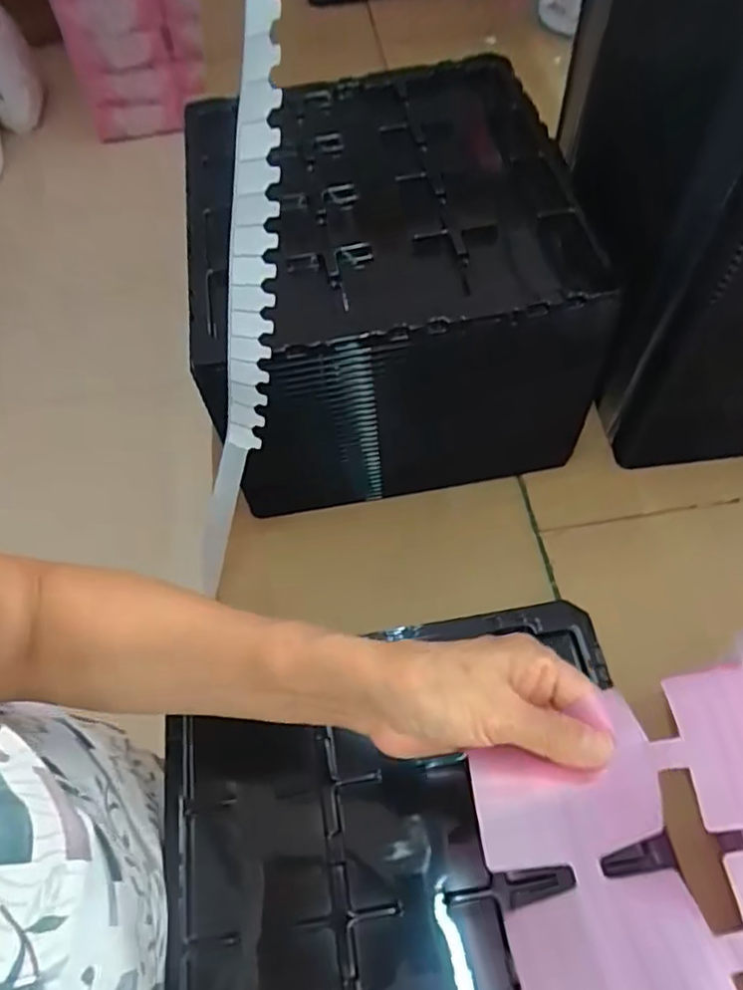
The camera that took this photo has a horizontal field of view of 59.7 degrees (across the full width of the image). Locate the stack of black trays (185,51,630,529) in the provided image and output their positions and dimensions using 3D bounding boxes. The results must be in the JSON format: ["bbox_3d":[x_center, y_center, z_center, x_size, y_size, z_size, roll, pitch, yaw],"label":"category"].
[{"bbox_3d":[0.012,-0.203,0.648,0.330,0.265,0.335,-9,58,-2],"label":"stack of black trays"}]

